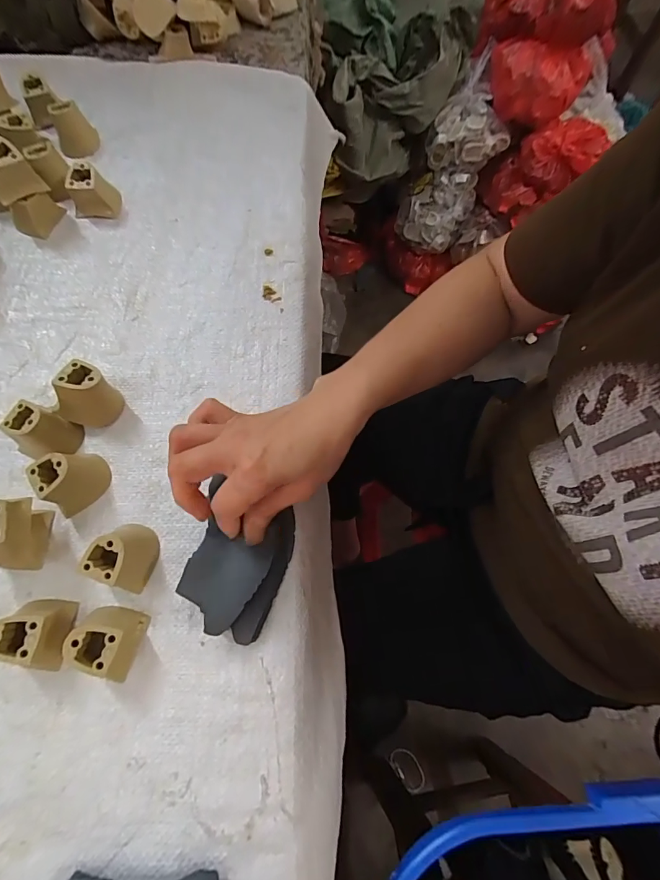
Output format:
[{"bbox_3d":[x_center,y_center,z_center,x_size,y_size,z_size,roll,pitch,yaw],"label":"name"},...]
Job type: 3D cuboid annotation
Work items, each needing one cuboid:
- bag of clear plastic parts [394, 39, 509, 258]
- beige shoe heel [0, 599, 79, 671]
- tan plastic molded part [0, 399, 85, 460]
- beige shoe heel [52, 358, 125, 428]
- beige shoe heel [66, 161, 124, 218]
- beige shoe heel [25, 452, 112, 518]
[{"bbox_3d":[0.332,-0.729,1.064,0.191,0.440,0.112,23,27,6],"label":"bag of clear plastic parts"},{"bbox_3d":[-0.201,0.131,0.274,0.035,0.039,0.043,2,70,-2],"label":"beige shoe heel"},{"bbox_3d":[-0.229,-0.006,0.324,0.043,0.036,0.039,23,70,6],"label":"tan plastic molded part"},{"bbox_3d":[-0.197,-0.034,0.331,0.035,0.044,0.041,27,71,8],"label":"beige shoe heel"},{"bbox_3d":[-0.239,-0.252,0.410,0.040,0.037,0.033,-2,70,-3],"label":"beige shoe heel"},{"bbox_3d":[-0.198,0.028,0.313,0.038,0.037,0.043,42,74,12],"label":"beige shoe heel"}]

